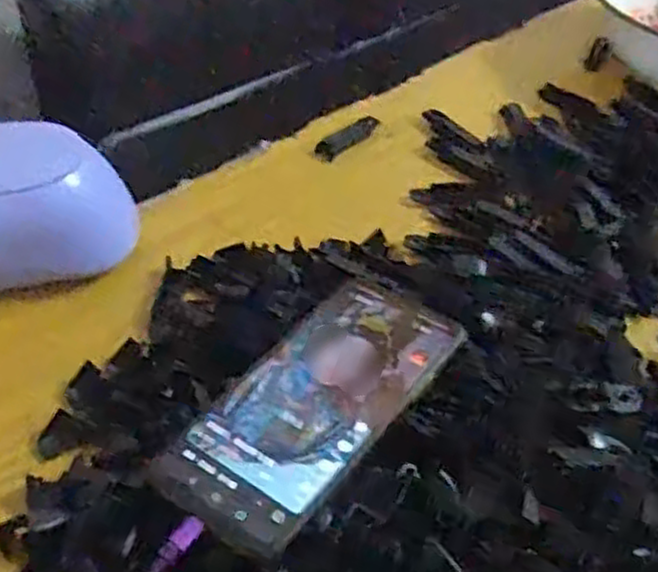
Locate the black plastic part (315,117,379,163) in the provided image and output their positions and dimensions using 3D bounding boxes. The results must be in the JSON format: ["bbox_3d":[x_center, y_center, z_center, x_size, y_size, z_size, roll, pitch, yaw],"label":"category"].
[{"bbox_3d":[0.015,-0.116,0.603,0.019,0.004,0.071,30,49,26],"label":"black plastic part"}]

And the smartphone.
[{"bbox_3d":[-0.006,0.055,0.384,0.080,0.006,0.166,26,50,28],"label":"smartphone"}]

